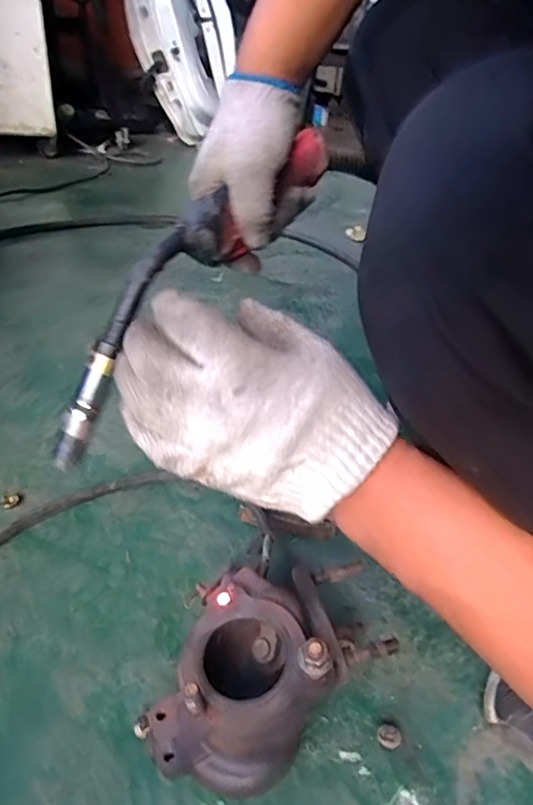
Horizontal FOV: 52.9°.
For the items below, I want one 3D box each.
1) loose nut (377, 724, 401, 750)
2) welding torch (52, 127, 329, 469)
[{"bbox_3d":[0.091,0.248,0.399,0.016,0.011,0.017,4,35,-3],"label":"loose nut"},{"bbox_3d":[-0.061,-0.105,0.433,0.032,0.071,0.355,31,75,32],"label":"welding torch"}]

